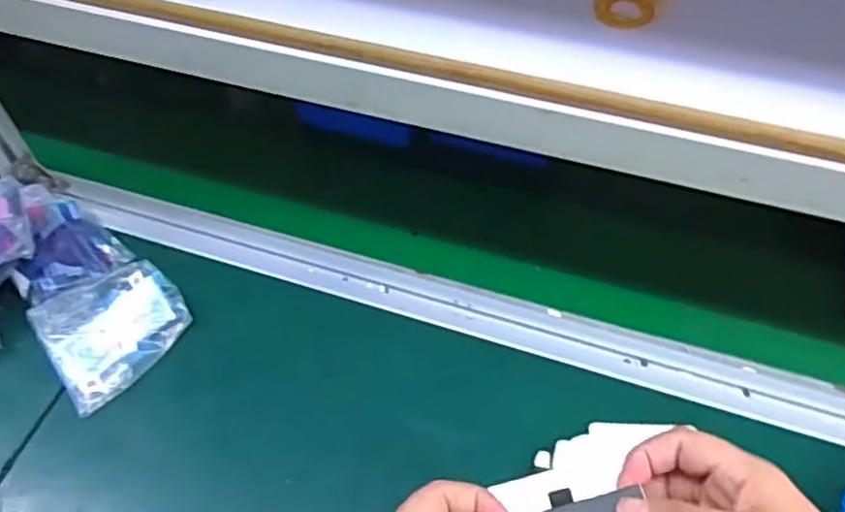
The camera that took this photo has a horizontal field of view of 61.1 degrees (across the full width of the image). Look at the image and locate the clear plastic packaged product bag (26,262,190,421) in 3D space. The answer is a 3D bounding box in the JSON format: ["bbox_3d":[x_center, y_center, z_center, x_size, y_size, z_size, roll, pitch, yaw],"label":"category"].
[{"bbox_3d":[-0.240,0.055,0.562,0.102,0.023,0.101,-32,58,-20],"label":"clear plastic packaged product bag"}]

